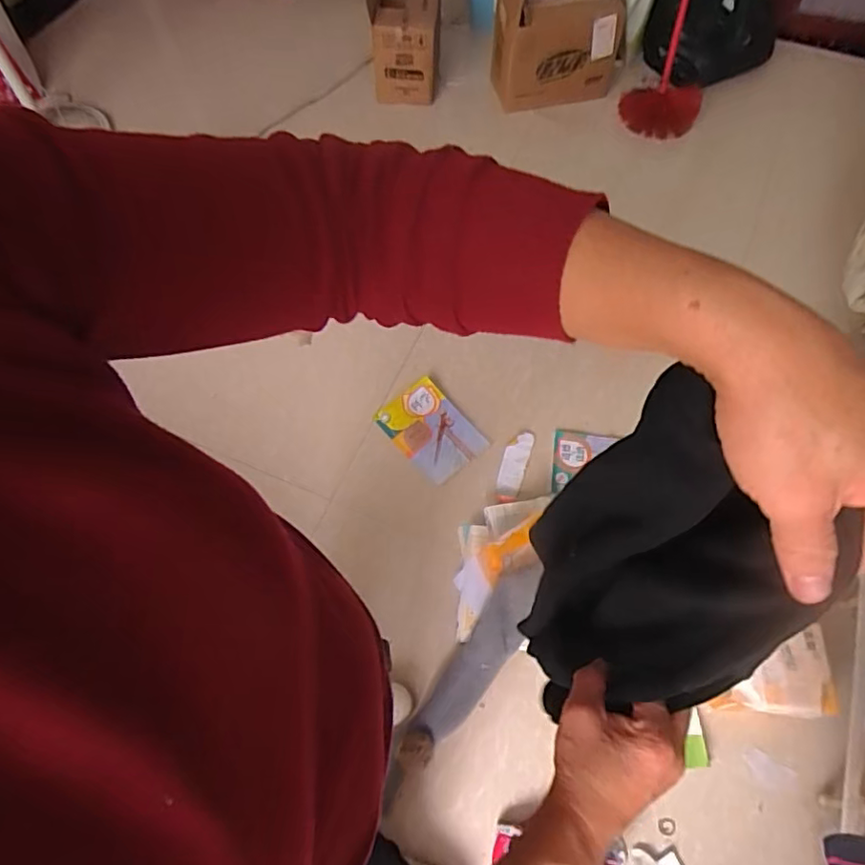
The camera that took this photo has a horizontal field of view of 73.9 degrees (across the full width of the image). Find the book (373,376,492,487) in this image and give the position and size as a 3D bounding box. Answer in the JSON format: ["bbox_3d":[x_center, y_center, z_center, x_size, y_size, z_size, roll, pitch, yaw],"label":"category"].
[{"bbox_3d":[-0.002,-0.005,1.492,0.183,0.020,0.255,-39,74,-16],"label":"book"}]

